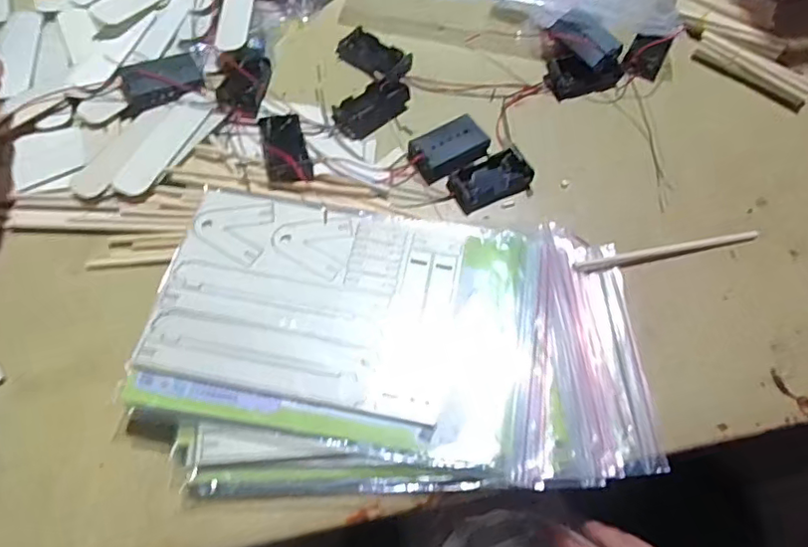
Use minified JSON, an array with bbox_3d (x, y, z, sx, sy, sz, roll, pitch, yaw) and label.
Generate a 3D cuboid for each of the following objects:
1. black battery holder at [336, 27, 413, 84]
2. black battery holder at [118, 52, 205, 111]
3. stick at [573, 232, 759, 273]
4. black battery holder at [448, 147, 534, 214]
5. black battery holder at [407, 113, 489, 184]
[{"bbox_3d":[-0.026,-0.186,0.498,0.062,0.011,0.035,33,64,15],"label":"black battery holder"},{"bbox_3d":[-0.191,-0.154,0.458,0.060,0.013,0.040,-23,64,-15],"label":"black battery holder"},{"bbox_3d":[0.193,-0.016,0.421,0.144,0.007,0.011,-9,61,-8],"label":"stick"},{"bbox_3d":[0.066,-0.073,0.440,0.061,0.012,0.035,-22,63,-15],"label":"black battery holder"},{"bbox_3d":[0.035,-0.099,0.453,0.061,0.014,0.038,-27,65,-17],"label":"black battery holder"}]

